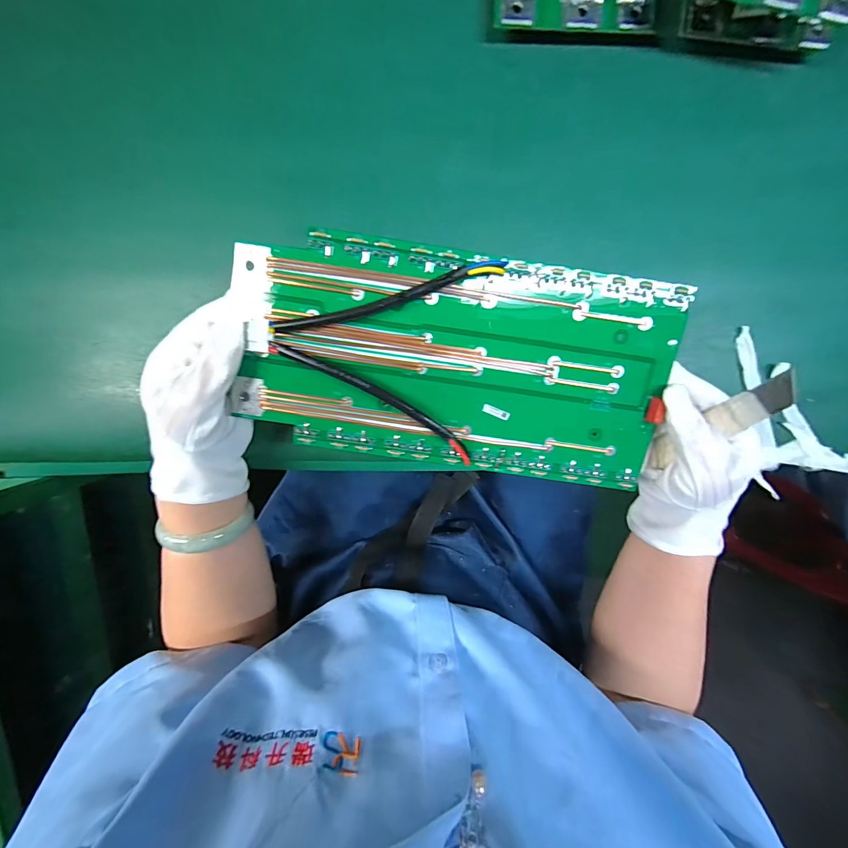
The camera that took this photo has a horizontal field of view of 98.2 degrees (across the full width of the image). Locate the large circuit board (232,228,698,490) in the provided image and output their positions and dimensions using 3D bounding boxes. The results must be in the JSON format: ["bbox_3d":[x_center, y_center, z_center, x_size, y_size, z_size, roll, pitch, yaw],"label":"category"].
[{"bbox_3d":[0.020,-0.039,0.241,0.275,0.019,0.135,8,99,-2],"label":"large circuit board"}]

